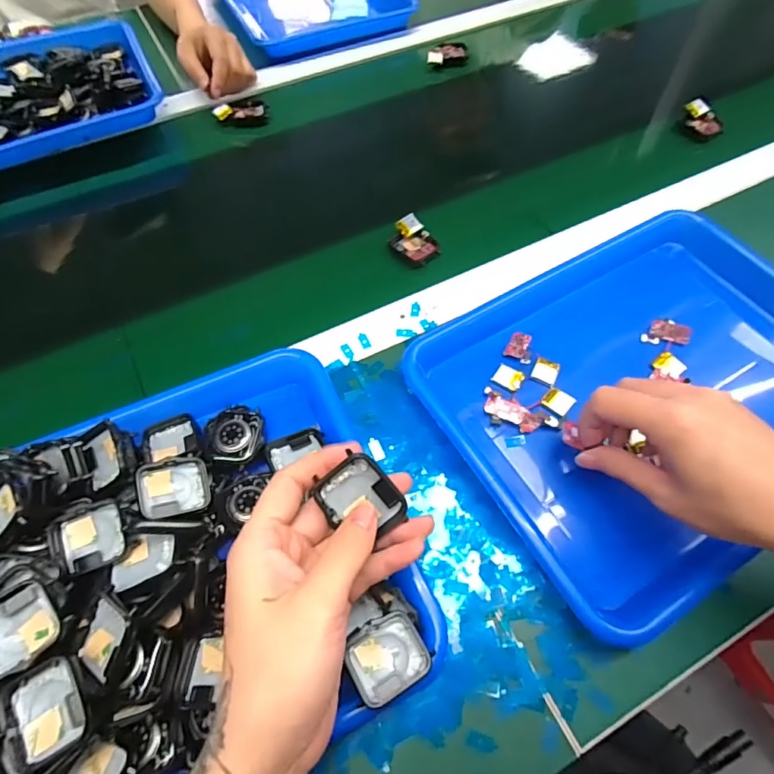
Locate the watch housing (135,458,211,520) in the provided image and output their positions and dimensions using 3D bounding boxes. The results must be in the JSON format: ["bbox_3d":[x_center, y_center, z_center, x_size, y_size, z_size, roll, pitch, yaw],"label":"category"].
[{"bbox_3d":[-0.141,0.066,0.313,0.043,0.007,0.036,-5,77,-32],"label":"watch housing"}]

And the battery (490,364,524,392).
[{"bbox_3d":[0.098,-0.007,0.382,0.022,0.004,0.018,28,65,15],"label":"battery"}]

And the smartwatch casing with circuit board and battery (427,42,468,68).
[{"bbox_3d":[0.082,-0.451,0.642,0.058,0.017,0.030,-12,62,-6],"label":"smartwatch casing with circuit board and battery"}]

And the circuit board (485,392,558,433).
[{"bbox_3d":[0.101,0.022,0.363,0.054,0.006,0.017,24,64,13],"label":"circuit board"}]

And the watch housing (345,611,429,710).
[{"bbox_3d":[0.000,0.153,0.269,0.041,0.008,0.038,-26,66,-13],"label":"watch housing"}]

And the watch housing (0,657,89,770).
[{"bbox_3d":[-0.170,0.161,0.237,0.035,0.013,0.042,-30,65,-15],"label":"watch housing"}]

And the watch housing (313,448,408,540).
[{"bbox_3d":[-0.013,0.059,0.253,0.036,0.008,0.042,-37,96,7],"label":"watch housing"}]

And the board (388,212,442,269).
[{"bbox_3d":[0.024,-0.142,0.462,0.043,0.017,0.050,-37,67,-18],"label":"board"}]

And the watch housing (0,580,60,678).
[{"bbox_3d":[-0.193,0.125,0.244,0.039,0.015,0.036,-29,65,-15],"label":"watch housing"}]

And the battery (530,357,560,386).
[{"bbox_3d":[0.129,-0.013,0.385,0.020,0.004,0.021,23,64,13],"label":"battery"}]

